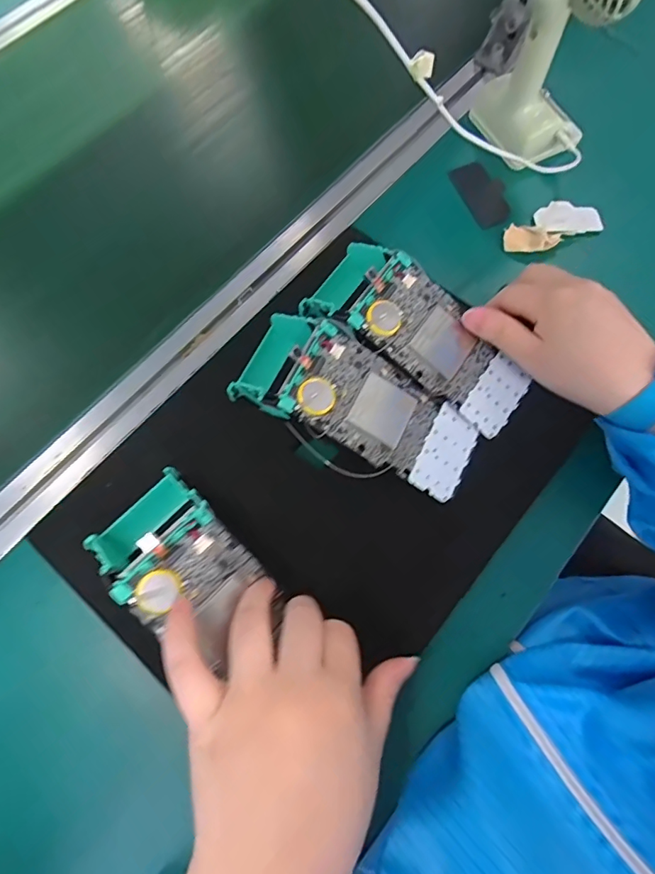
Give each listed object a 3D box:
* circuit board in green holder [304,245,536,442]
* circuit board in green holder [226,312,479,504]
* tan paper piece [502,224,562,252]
[{"bbox_3d":[0.070,-0.072,0.354,0.166,0.037,0.067,39,75,-1],"label":"circuit board in green holder"},{"bbox_3d":[0.022,-0.020,0.337,0.167,0.035,0.076,29,73,-6],"label":"circuit board in green holder"},{"bbox_3d":[0.175,-0.168,0.416,0.046,0.010,0.027,12,71,6],"label":"tan paper piece"}]

